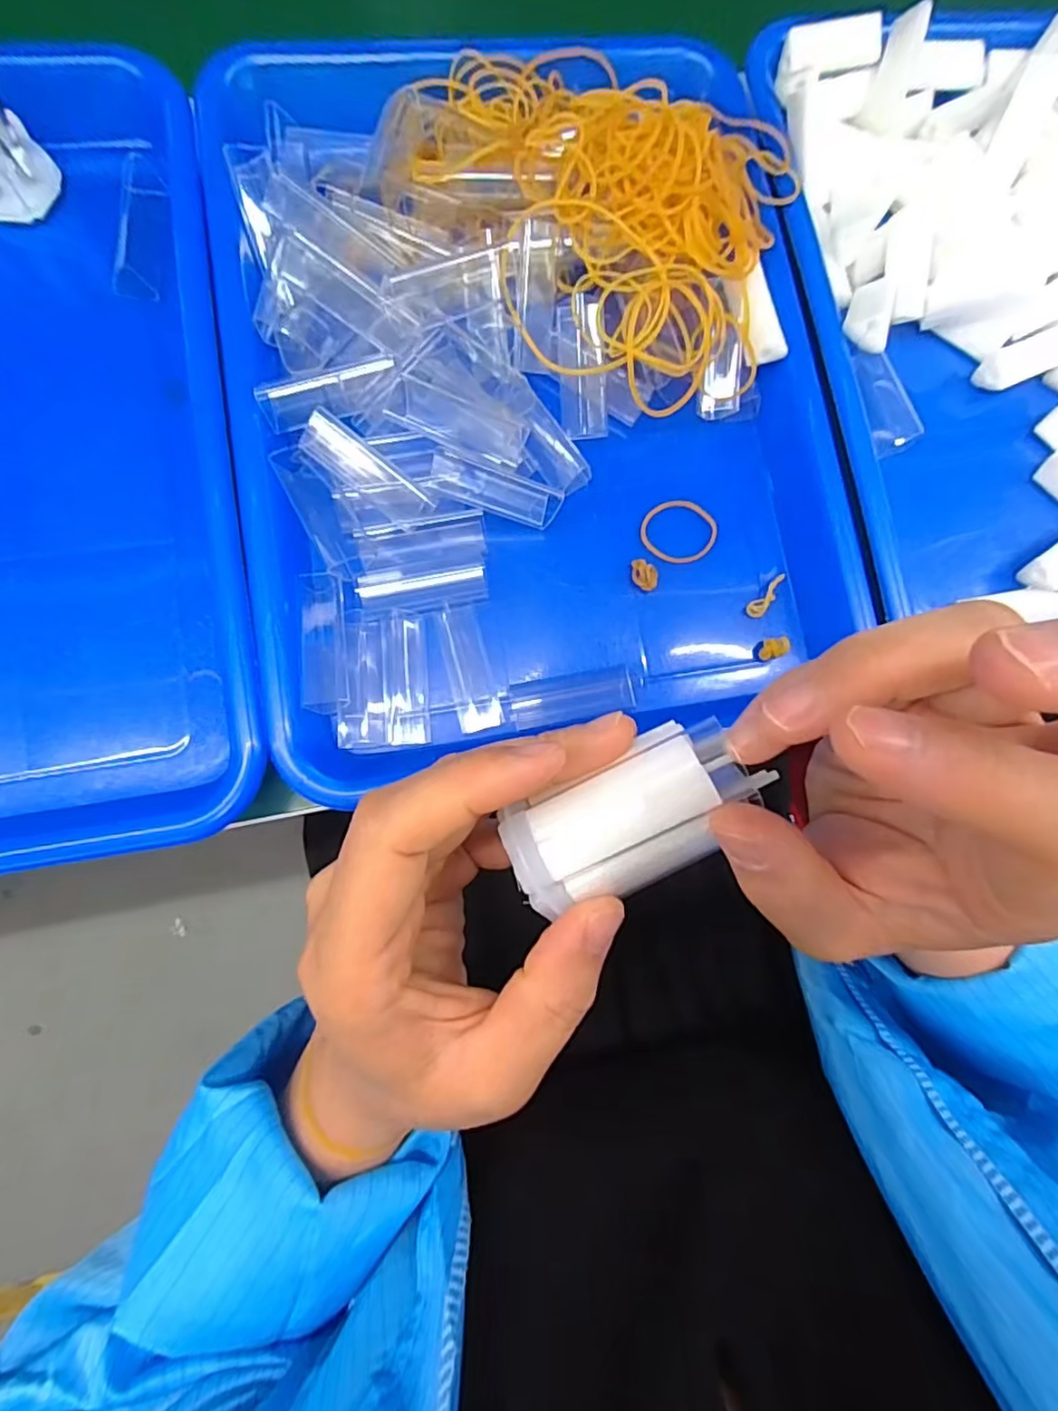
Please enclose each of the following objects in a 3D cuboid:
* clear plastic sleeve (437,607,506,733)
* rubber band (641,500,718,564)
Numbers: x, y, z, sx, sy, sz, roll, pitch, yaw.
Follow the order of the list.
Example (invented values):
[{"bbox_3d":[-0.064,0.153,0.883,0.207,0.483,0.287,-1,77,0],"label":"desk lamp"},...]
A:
[{"bbox_3d":[-0.025,-0.015,0.255,0.018,0.004,0.052,-15,84,-8],"label":"clear plastic sleeve"},{"bbox_3d":[0.068,-0.079,0.276,0.032,0.004,0.032,1,82,-6],"label":"rubber band"}]

